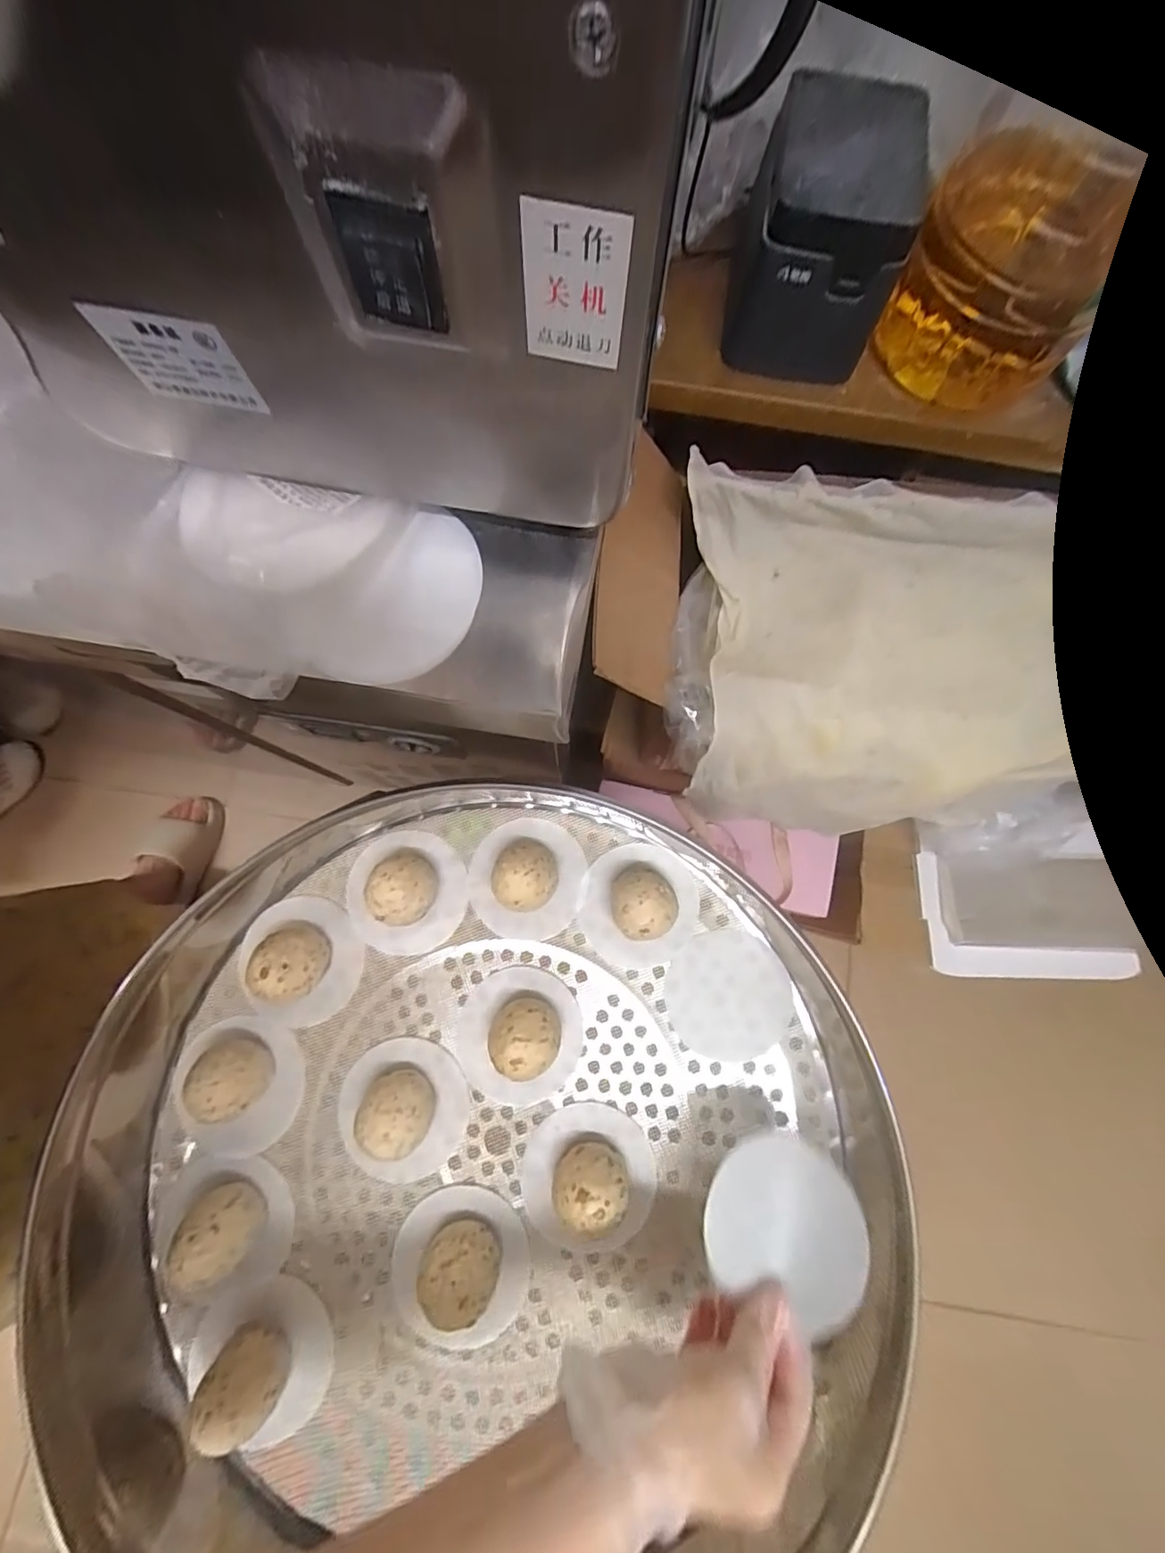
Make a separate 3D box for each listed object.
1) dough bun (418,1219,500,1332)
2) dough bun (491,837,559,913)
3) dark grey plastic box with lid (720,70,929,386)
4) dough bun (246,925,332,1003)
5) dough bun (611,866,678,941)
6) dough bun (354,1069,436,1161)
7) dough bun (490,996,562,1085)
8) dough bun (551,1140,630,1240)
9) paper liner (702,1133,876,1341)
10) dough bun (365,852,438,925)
[{"bbox_3d":[-0.082,0.334,0.368,0.049,0.046,0.040,13,78,2],"label":"dough bun"},{"bbox_3d":[-0.044,0.077,0.424,0.049,0.048,0.053,0,78,0],"label":"dough bun"},{"bbox_3d":[0.186,-0.419,0.430,0.114,0.121,0.127,13,78,2],"label":"dark grey plastic box with lid"},{"bbox_3d":[-0.222,0.141,0.408,0.051,0.048,0.053,-17,79,-4],"label":"dough bun"},{"bbox_3d":[0.047,0.098,0.417,0.048,0.048,0.052,-6,78,-2],"label":"dough bun"},{"bbox_3d":[-0.134,0.241,0.390,0.052,0.048,0.046,32,80,6],"label":"dough bun"},{"bbox_3d":[-0.042,0.190,0.399,0.050,0.049,0.049,0,78,0],"label":"dough bun"},{"bbox_3d":[0.005,0.286,0.377,0.054,0.051,0.048,4,78,0],"label":"dough bun"},{"bbox_3d":[0.125,0.274,0.334,0.088,0.004,0.085,-12,50,14],"label":"paper liner"},{"bbox_3d":[-0.138,0.088,0.420,0.048,0.048,0.047,0,78,0],"label":"dough bun"}]

